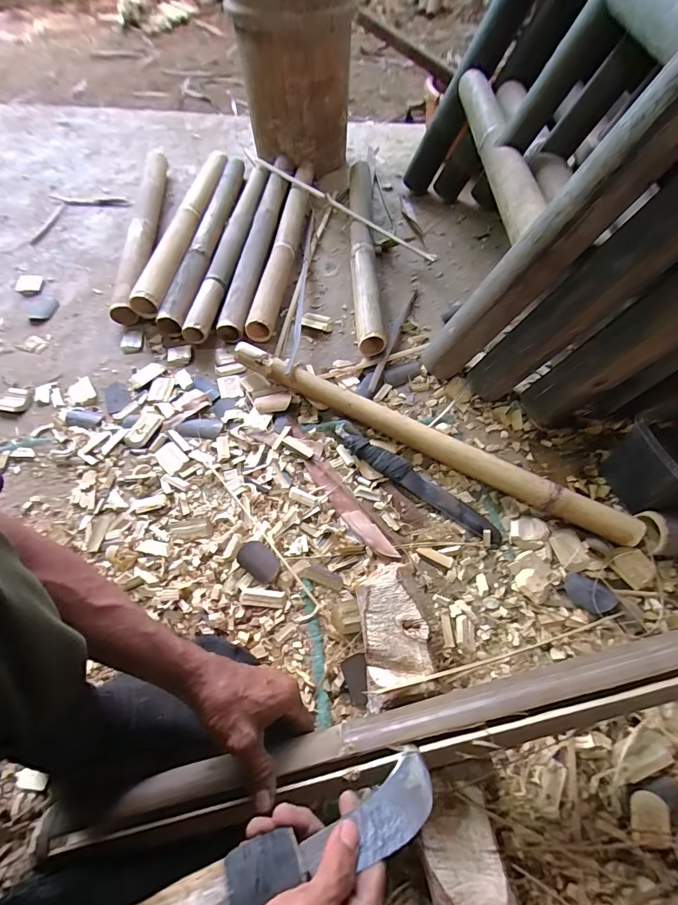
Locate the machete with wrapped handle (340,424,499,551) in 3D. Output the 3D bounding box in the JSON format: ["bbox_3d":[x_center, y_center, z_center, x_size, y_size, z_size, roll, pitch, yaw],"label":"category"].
[{"bbox_3d":[0.111,0.042,0.577,0.273,0.028,0.035,33,66,19],"label":"machete with wrapped handle"}]

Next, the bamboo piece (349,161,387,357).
[{"bbox_3d":[0.056,-0.459,0.870,0.058,0.063,0.601,-1,59,1],"label":"bamboo piece"}]

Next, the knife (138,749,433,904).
[{"bbox_3d":[-0.024,0.293,0.287,0.234,0.031,0.042,-5,57,-26],"label":"knife"}]

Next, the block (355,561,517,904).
[{"bbox_3d":[0.081,0.285,0.410,0.076,0.058,0.318,-13,60,-6],"label":"block"}]

